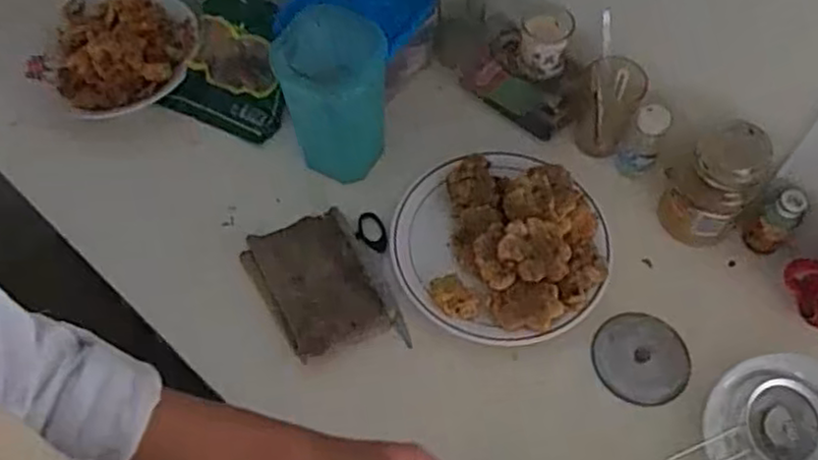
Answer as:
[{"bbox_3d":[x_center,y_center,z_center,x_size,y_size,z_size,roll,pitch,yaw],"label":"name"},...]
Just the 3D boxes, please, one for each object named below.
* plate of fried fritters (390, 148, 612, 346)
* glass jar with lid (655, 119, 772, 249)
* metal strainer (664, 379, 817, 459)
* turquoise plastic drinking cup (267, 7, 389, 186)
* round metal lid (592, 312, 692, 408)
[{"bbox_3d":[0.093,0.002,0.722,0.210,0.042,0.218,-1,60,2],"label":"plate of fried fritters"},{"bbox_3d":[0.300,-0.040,0.706,0.067,0.122,0.080,34,67,19],"label":"glass jar with lid"},{"bbox_3d":[0.294,0.183,0.612,0.167,0.032,0.065,-25,62,-12],"label":"metal strainer"},{"bbox_3d":[-0.070,-0.138,0.745,0.091,0.144,0.109,-3,60,0],"label":"turquoise plastic drinking cup"},{"bbox_3d":[0.224,0.124,0.686,0.088,0.023,0.086,-1,60,2],"label":"round metal lid"}]

